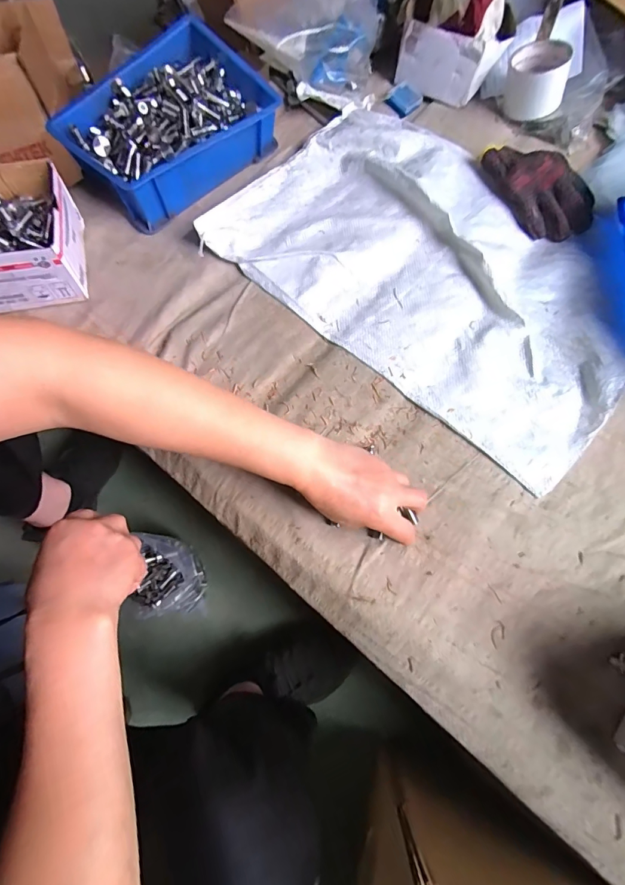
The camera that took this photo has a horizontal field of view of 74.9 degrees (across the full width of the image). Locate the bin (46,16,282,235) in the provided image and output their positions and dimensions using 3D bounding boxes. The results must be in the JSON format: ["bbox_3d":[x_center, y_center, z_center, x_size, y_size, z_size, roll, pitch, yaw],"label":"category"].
[{"bbox_3d":[-0.183,-0.422,0.546,0.257,0.096,0.164,-39,74,-14],"label":"bin"}]

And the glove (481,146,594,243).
[{"bbox_3d":[0.303,-0.348,0.549,0.100,0.040,0.169,-29,72,-11],"label":"glove"}]

